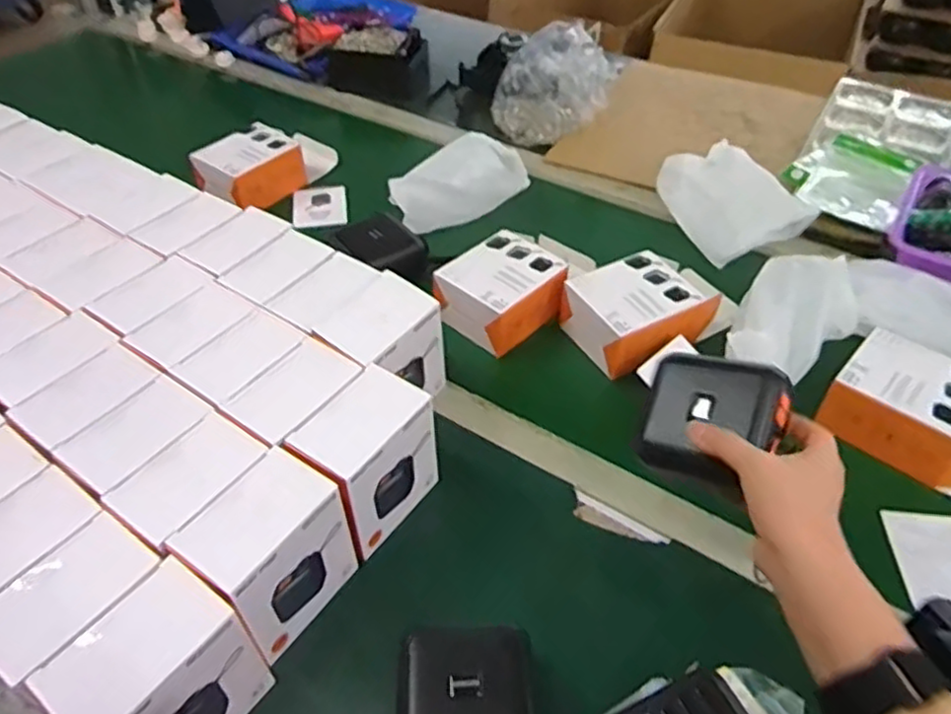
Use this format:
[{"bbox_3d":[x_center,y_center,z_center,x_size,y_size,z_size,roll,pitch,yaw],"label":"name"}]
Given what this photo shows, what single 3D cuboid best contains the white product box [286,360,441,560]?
[{"bbox_3d":[-0.085,0.087,0.551,0.067,0.118,0.103,27,52,24],"label":"white product box"}]

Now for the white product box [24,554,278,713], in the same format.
[{"bbox_3d":[-0.194,0.203,0.425,0.068,0.104,0.097,25,51,23],"label":"white product box"}]

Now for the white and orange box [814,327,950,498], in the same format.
[{"bbox_3d":[0.416,0.060,0.607,0.175,0.059,0.109,34,55,29],"label":"white and orange box"}]

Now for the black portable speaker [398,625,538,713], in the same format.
[{"bbox_3d":[-0.005,0.231,0.439,0.086,0.056,0.093,-2,46,-1],"label":"black portable speaker"}]

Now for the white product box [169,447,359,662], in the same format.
[{"bbox_3d":[-0.146,0.141,0.488,0.066,0.106,0.097,25,51,23],"label":"white product box"}]

